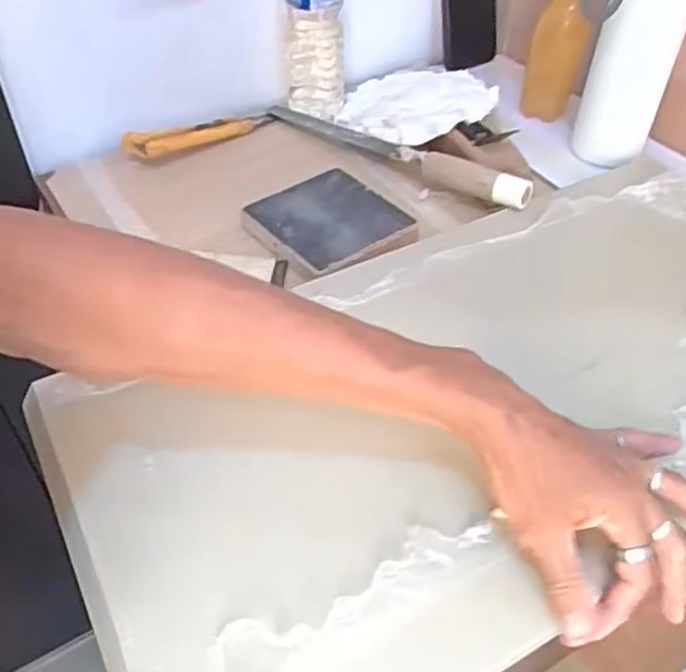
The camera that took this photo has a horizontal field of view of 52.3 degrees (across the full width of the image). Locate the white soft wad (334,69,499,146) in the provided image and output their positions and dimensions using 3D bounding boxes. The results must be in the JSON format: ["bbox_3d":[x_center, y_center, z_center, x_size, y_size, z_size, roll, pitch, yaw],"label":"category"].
[{"bbox_3d":[0.078,-0.267,0.784,0.164,0.026,0.189,-18,43,-15],"label":"white soft wad"}]

